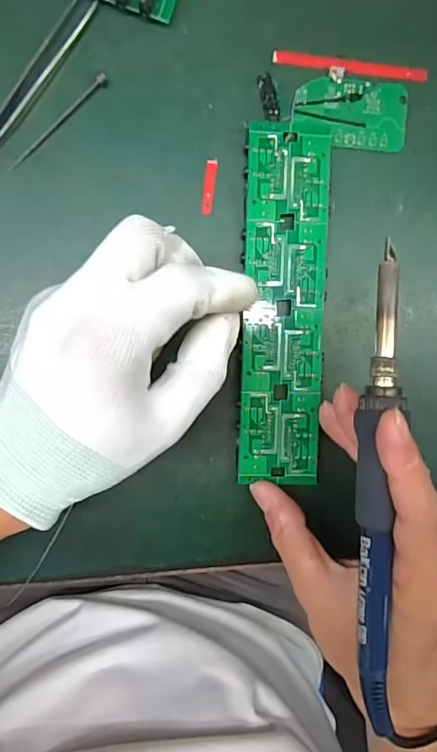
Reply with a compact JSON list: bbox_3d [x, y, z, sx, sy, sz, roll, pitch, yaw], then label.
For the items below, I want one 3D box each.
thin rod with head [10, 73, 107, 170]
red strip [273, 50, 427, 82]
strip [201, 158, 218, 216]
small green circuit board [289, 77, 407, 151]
[{"bbox_3d":[-0.079,-0.126,0.253,0.064,0.005,0.004,-43,96,0],"label":"thin rod with head"},{"bbox_3d":[0.068,-0.159,0.262,0.079,0.004,0.006,6,94,-5],"label":"red strip"},{"bbox_3d":[-0.005,-0.096,0.260,0.006,0.004,0.028,5,94,-5],"label":"strip"},{"bbox_3d":[0.068,-0.135,0.262,0.059,0.006,0.034,2,94,-5],"label":"small green circuit board"}]

